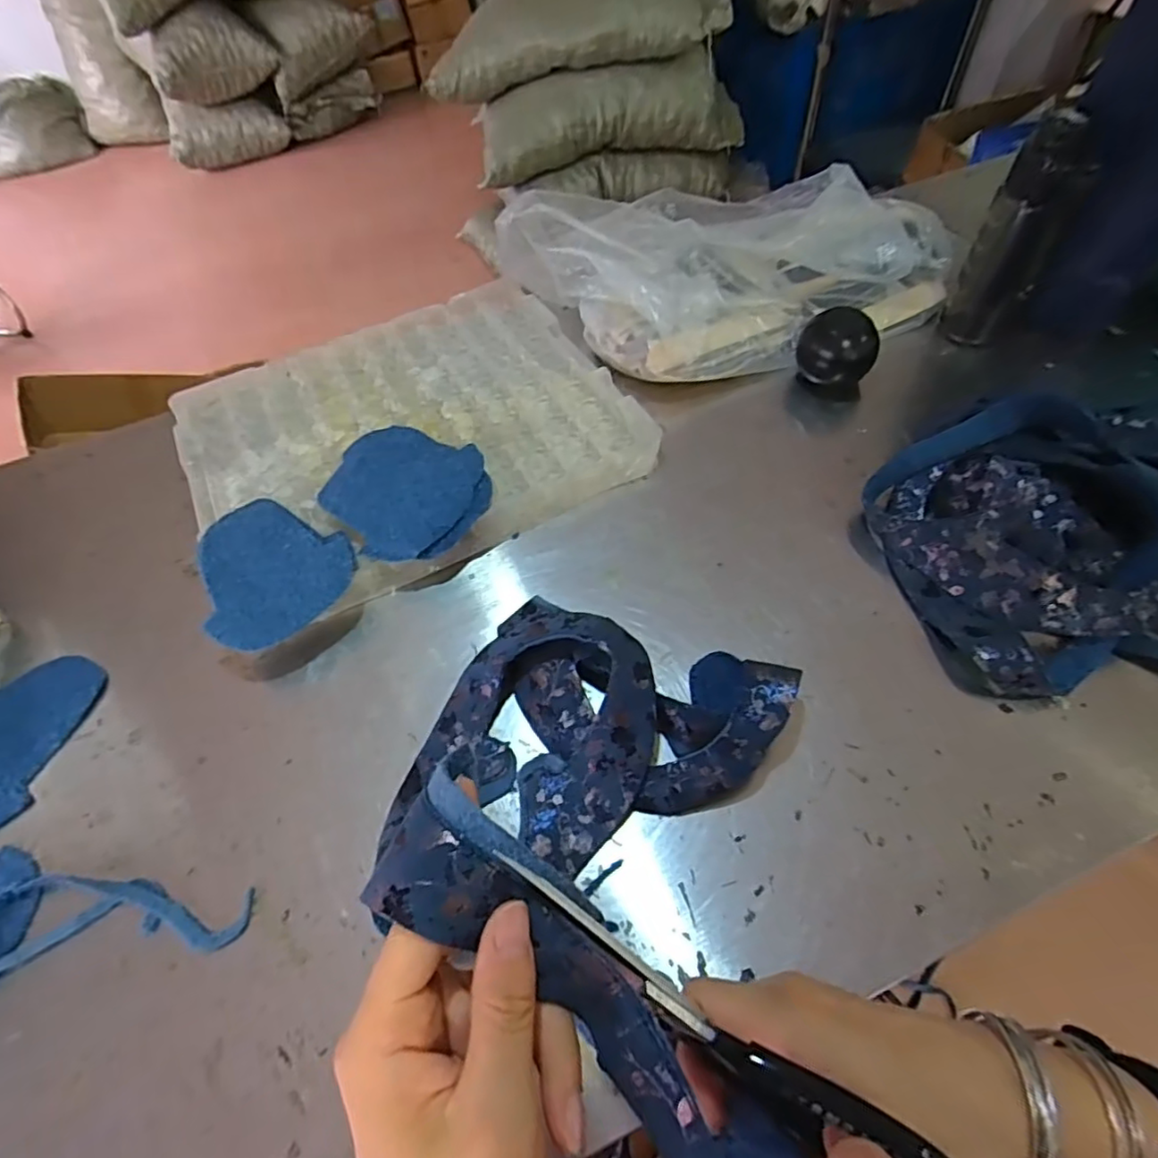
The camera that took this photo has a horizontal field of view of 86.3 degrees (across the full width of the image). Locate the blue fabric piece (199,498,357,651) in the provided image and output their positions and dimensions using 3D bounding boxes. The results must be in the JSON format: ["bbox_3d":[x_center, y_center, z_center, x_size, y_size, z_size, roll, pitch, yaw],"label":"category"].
[{"bbox_3d":[-0.268,-0.018,0.551,0.123,0.013,0.162,-22,57,-10],"label":"blue fabric piece"}]

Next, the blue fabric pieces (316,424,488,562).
[{"bbox_3d":[-0.167,-0.092,0.596,0.140,0.014,0.172,-38,61,-19],"label":"blue fabric pieces"}]

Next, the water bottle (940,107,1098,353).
[{"bbox_3d":[0.440,-0.334,0.629,0.073,0.201,0.067,18,57,18],"label":"water bottle"}]

